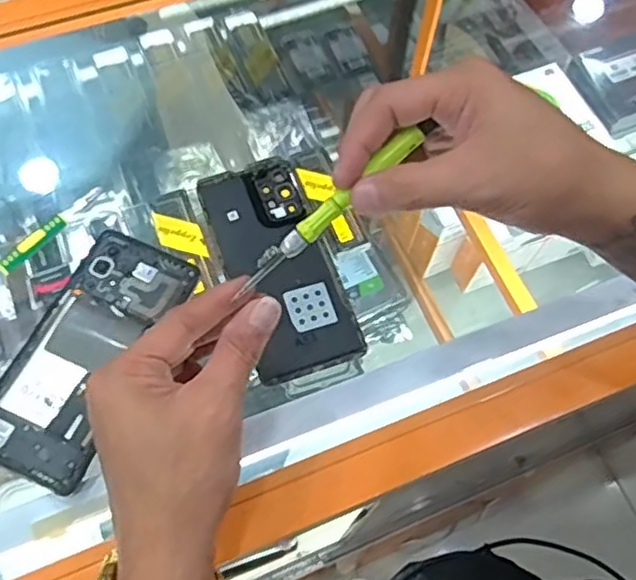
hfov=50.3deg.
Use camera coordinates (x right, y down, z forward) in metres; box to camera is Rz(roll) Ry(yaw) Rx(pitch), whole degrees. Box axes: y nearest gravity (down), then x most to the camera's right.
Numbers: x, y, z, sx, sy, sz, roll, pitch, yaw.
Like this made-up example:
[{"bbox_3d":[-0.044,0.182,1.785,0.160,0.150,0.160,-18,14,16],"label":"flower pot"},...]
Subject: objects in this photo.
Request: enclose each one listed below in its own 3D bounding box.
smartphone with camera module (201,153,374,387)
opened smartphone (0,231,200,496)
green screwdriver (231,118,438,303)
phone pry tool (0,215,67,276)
[{"bbox_3d":[-0.027,-0.018,0.450,0.069,0.007,0.156,-18,67,-10],"label":"smartphone with camera module"},{"bbox_3d":[-0.142,0.036,0.413,0.074,0.006,0.155,23,66,8],"label":"opened smartphone"},{"bbox_3d":[0.008,-0.040,0.330,0.117,0.009,0.011,-41,71,6],"label":"green screwdriver"},{"bbox_3d":[-0.187,-0.030,0.443,0.008,0.008,0.051,39,69,15],"label":"phone pry tool"}]

